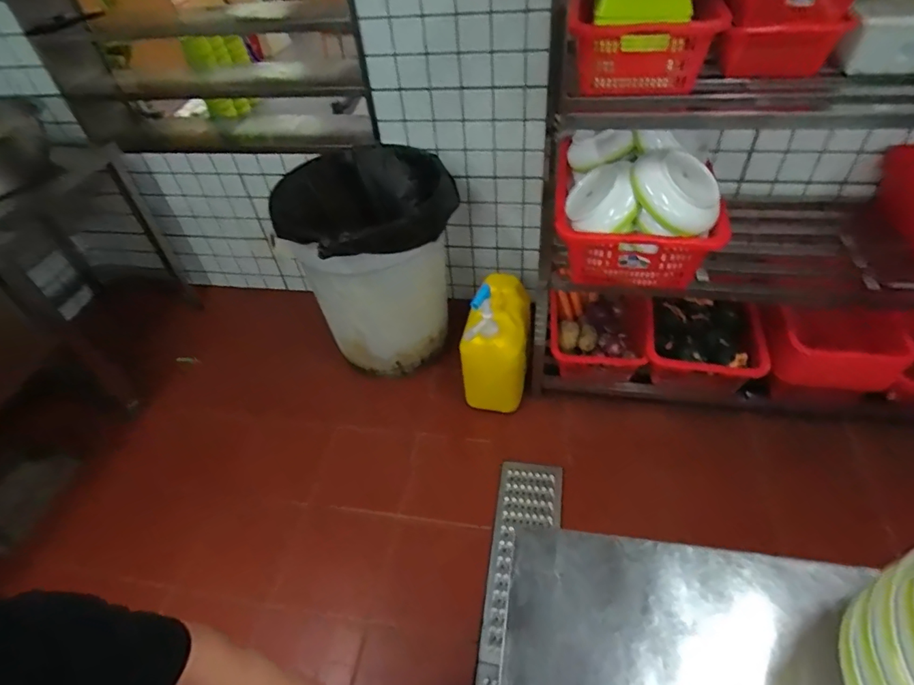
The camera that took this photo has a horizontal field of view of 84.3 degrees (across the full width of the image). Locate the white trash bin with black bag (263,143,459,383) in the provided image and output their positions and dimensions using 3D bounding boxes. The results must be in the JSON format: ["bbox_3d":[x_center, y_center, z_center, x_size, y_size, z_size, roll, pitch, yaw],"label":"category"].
[{"bbox_3d":[-0.283,-0.262,1.778,0.549,0.659,0.470,-27,49,-19],"label":"white trash bin with black bag"}]

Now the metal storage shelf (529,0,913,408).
[{"bbox_3d":[1.122,-0.364,1.333,1.768,1.138,0.526,3,46,10],"label":"metal storage shelf"}]

